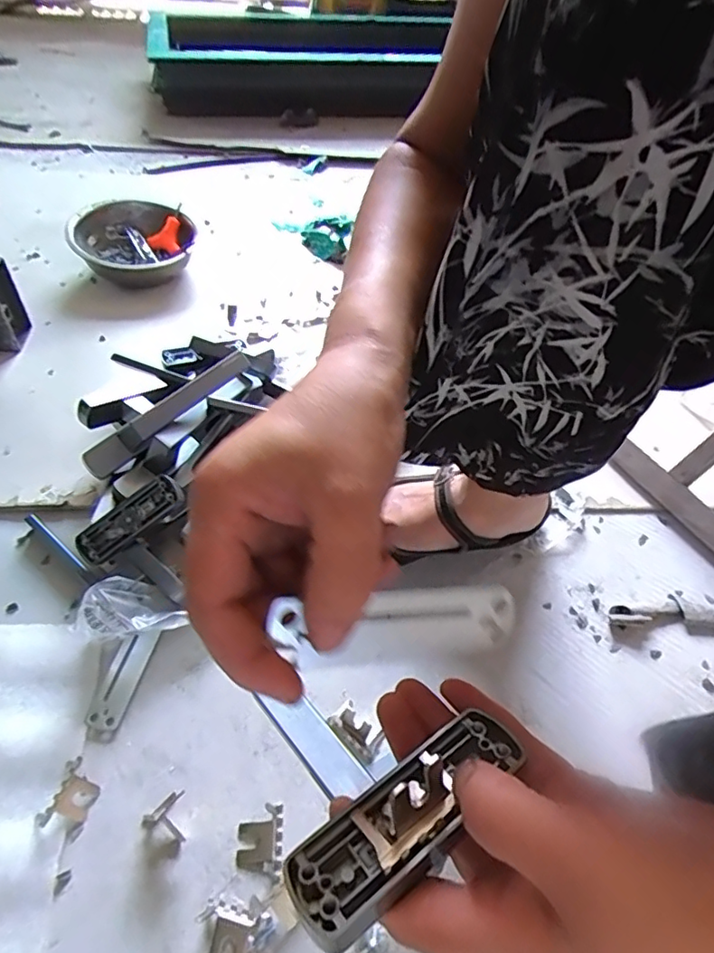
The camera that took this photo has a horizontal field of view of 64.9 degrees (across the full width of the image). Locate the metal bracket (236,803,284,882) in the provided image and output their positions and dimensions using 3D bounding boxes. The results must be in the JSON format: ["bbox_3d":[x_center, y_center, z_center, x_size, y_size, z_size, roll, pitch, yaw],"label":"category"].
[{"bbox_3d":[-0.067,0.253,0.390,0.030,0.006,0.044,1,49,-4],"label":"metal bracket"}]

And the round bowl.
[{"bbox_3d":[-0.336,-0.355,0.843,0.171,0.065,0.161,2,49,-3],"label":"round bowl"}]

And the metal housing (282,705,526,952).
[{"bbox_3d":[0.019,0.127,0.208,0.095,0.017,0.034,-28,34,-32],"label":"metal housing"}]

